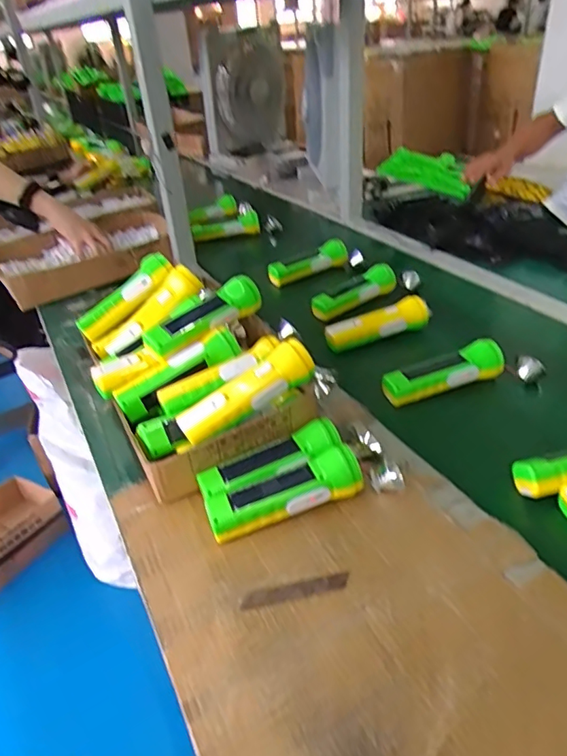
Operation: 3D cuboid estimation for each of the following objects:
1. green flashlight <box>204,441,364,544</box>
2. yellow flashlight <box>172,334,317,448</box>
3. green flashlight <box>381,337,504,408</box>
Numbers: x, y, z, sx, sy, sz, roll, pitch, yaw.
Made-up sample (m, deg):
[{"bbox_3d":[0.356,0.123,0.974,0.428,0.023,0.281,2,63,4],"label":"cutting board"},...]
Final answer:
[{"bbox_3d":[0.001,0.123,0.569,0.163,0.050,0.043,-15,35,-13],"label":"green flashlight"},{"bbox_3d":[-0.042,0.015,0.606,0.165,0.041,0.048,-33,41,-12],"label":"yellow flashlight"},{"bbox_3d":[0.214,-0.009,0.736,0.166,0.047,0.045,-12,35,-9],"label":"green flashlight"}]

